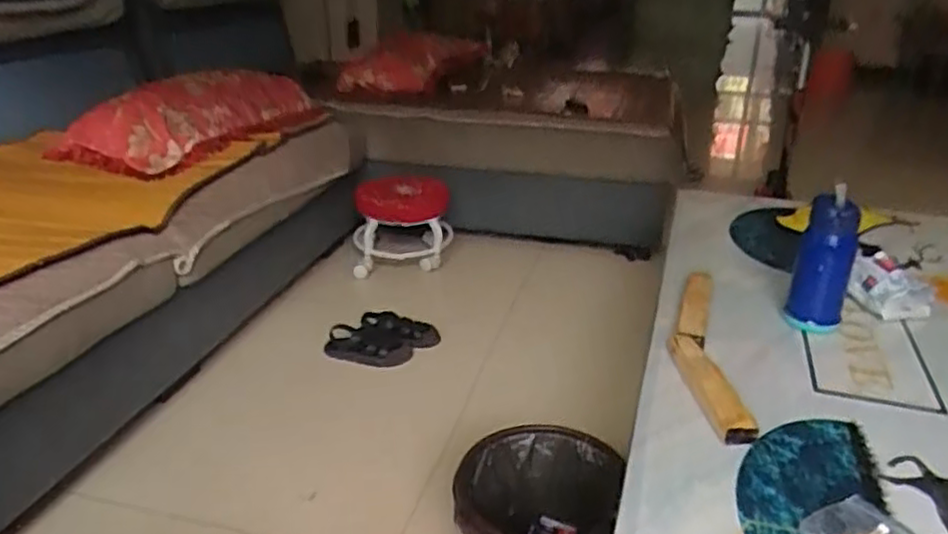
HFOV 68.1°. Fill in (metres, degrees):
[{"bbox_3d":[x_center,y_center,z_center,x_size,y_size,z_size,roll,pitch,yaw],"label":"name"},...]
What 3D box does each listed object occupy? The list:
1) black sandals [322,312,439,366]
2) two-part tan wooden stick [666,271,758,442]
[{"bbox_3d":[-0.224,0.178,1.731,0.278,0.071,0.142,-5,25,-12],"label":"black sandals"},{"bbox_3d":[0.326,0.104,1.018,0.085,0.031,0.431,5,25,8],"label":"two-part tan wooden stick"}]

